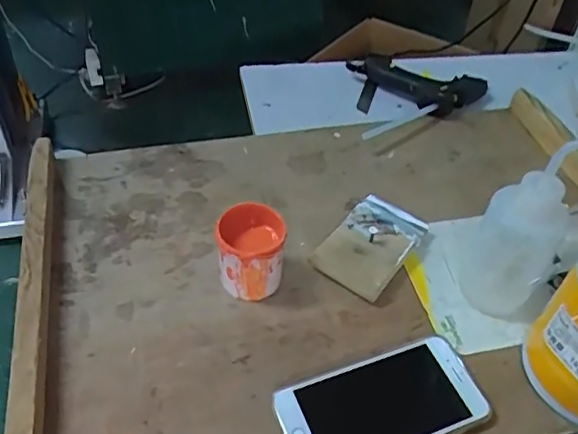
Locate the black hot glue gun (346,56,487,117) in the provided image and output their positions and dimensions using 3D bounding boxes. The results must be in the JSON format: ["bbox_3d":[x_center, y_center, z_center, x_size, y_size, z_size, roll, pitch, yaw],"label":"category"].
[{"bbox_3d":[0.166,-0.175,0.748,0.182,0.028,0.101,15,46,10],"label":"black hot glue gun"}]

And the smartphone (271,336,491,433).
[{"bbox_3d":[0.072,0.144,0.433,0.157,0.007,0.079,-15,48,-18],"label":"smartphone"}]

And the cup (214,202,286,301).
[{"bbox_3d":[-0.034,0.033,0.496,0.056,0.071,0.056,2,45,-2],"label":"cup"}]

